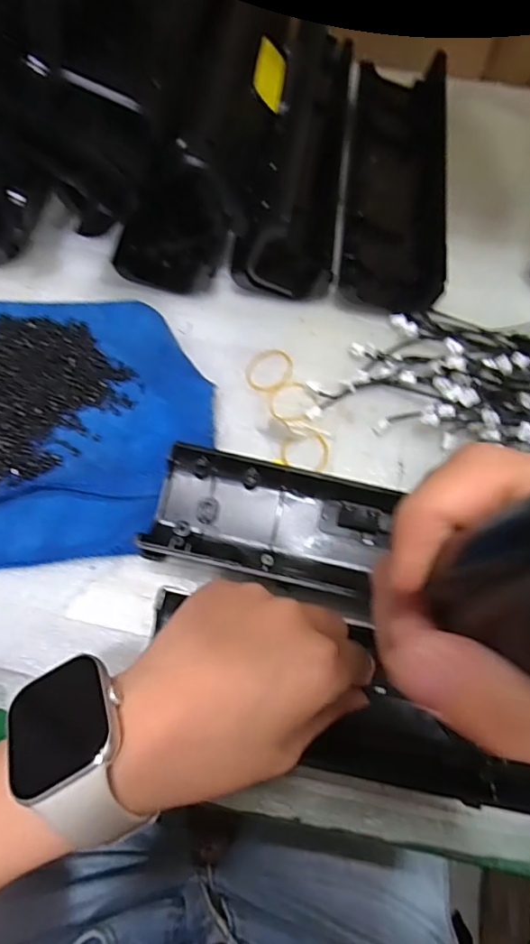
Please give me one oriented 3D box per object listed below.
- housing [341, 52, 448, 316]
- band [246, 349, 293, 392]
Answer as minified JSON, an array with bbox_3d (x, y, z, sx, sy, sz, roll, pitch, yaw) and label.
[{"bbox_3d":[0.098,-0.224,0.407,0.067,0.034,0.237,7,68,1],"label":"housing"},{"bbox_3d":[0.003,-0.067,0.356,0.028,0.004,0.034,30,70,9],"label":"band"}]

